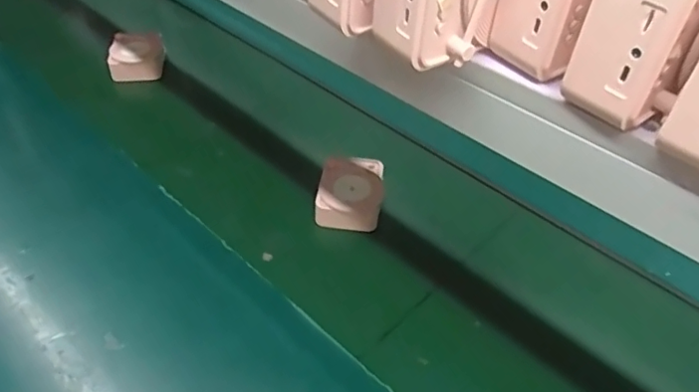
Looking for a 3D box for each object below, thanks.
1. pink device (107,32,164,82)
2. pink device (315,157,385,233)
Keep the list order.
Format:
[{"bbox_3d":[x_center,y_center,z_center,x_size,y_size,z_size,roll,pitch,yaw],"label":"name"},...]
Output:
[{"bbox_3d":[-0.443,-0.286,1.172,0.106,0.062,0.082,1,44,0],"label":"pink device"},{"bbox_3d":[0.001,-0.006,0.894,0.107,0.052,0.122,7,44,6],"label":"pink device"}]

